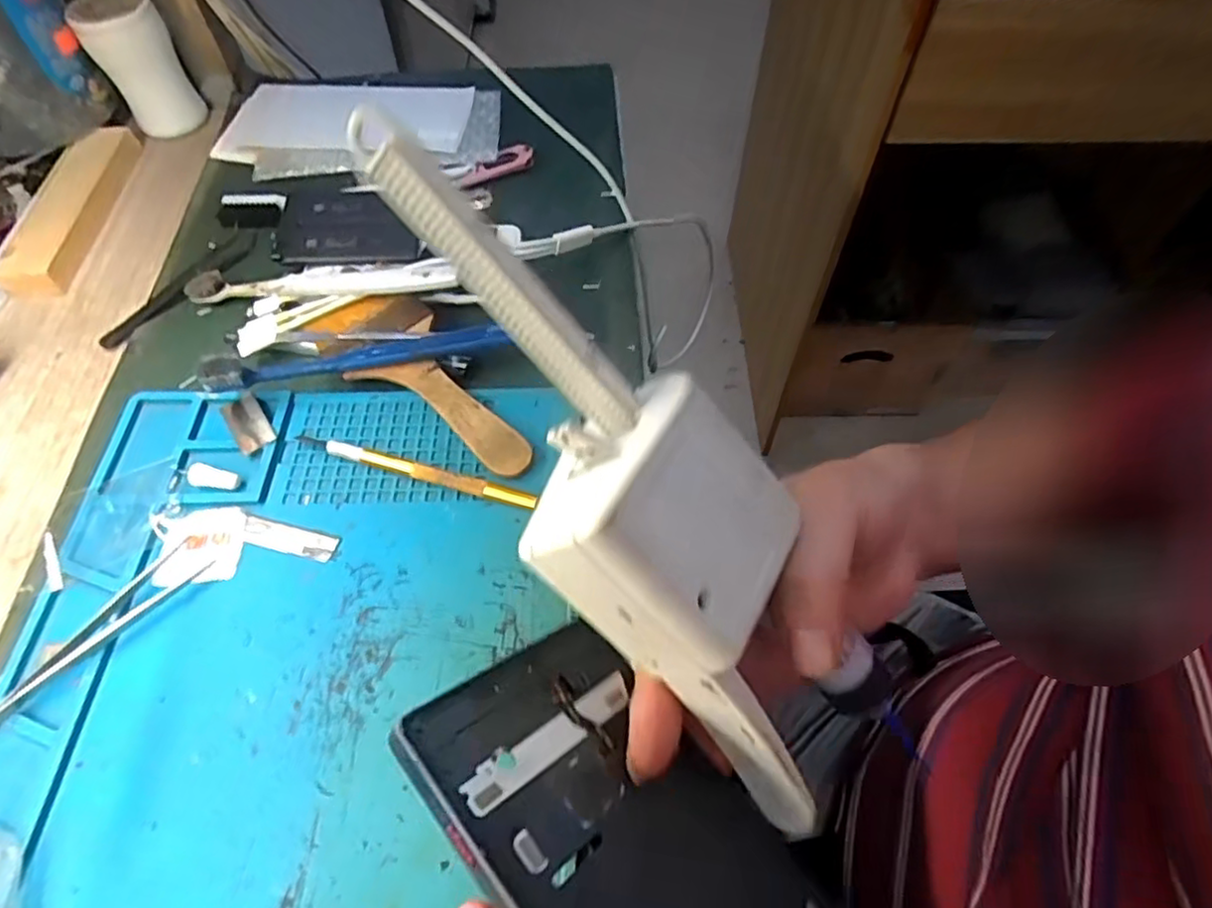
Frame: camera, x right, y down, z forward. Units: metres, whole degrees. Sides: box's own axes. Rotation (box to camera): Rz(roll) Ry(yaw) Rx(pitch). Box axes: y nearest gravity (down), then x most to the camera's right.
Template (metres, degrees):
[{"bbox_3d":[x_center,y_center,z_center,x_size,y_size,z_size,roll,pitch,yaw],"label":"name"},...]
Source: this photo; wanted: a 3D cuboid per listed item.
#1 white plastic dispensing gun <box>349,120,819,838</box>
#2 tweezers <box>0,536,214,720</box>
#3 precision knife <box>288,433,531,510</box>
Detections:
[{"bbox_3d":[0.006,0.006,0.185,0.067,0.034,0.216,-32,93,-19],"label":"white plastic dispensing gun"},{"bbox_3d":[-0.231,0.086,0.291,0.021,0.007,0.121,32,63,19],"label":"tweezers"},{"bbox_3d":[-0.098,0.008,0.340,0.133,0.008,0.008,15,58,9],"label":"precision knife"}]

